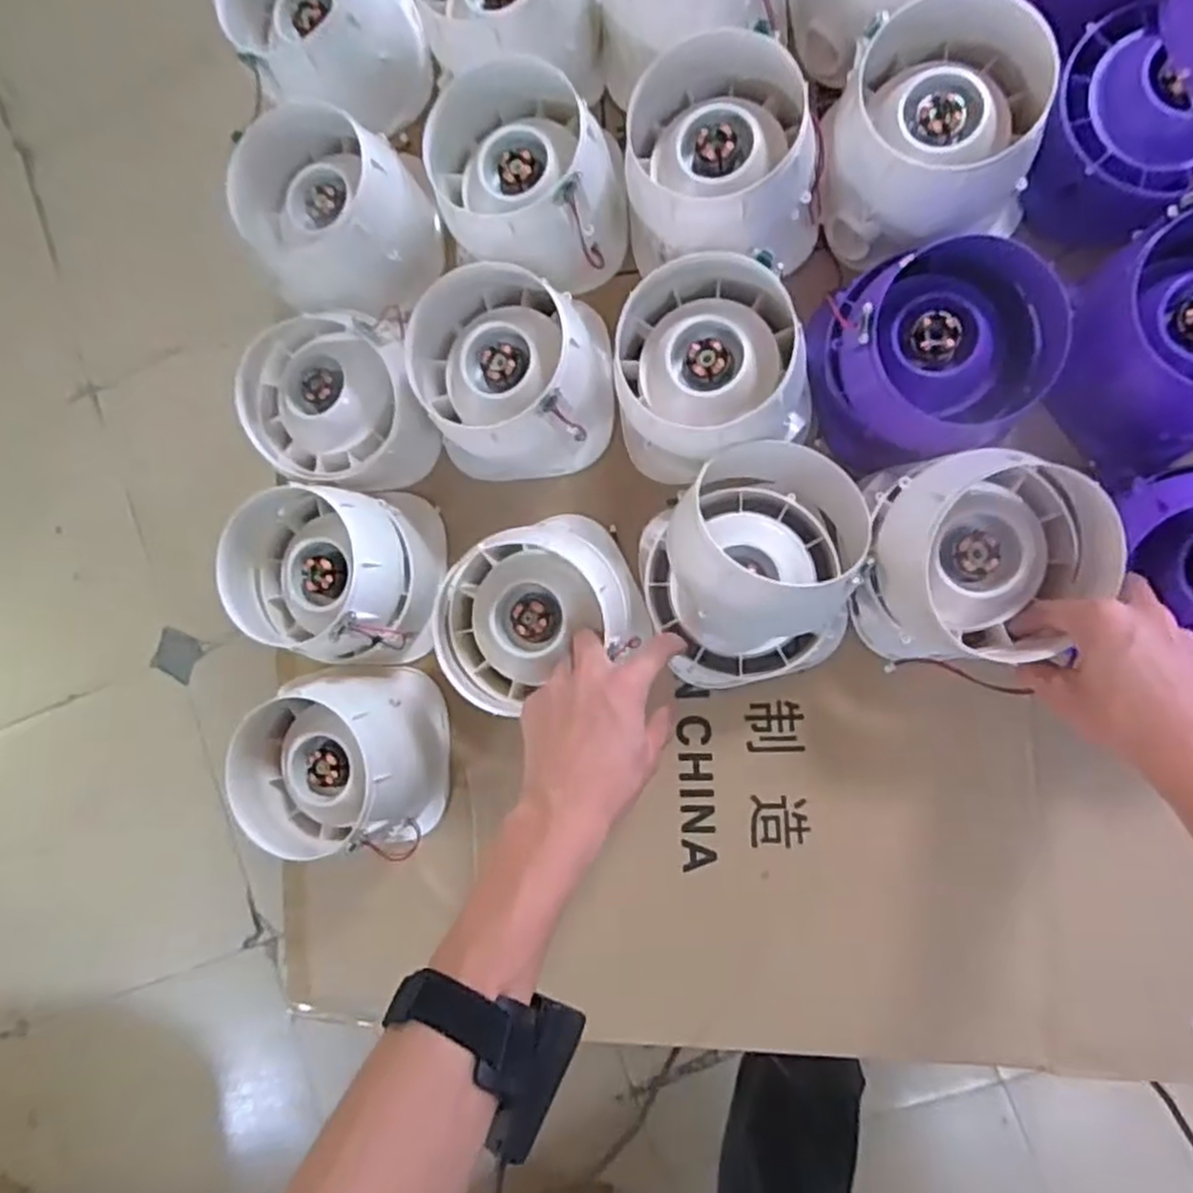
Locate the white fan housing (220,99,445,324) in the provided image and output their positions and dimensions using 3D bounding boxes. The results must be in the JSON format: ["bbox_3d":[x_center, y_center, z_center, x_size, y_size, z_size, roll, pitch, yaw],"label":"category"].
[{"bbox_3d":[-0.205,-0.290,0.590,0.148,0.089,0.125,35,93,10],"label":"white fan housing"}]

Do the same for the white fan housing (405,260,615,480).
[{"bbox_3d":[-0.062,-0.161,0.557,0.132,0.098,0.131,0,88,10],"label":"white fan housing"}]

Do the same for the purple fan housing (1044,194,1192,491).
[{"bbox_3d":[0.358,-0.157,0.485,0.136,0.120,0.132,-35,82,6],"label":"purple fan housing"}]

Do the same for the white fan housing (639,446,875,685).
[{"bbox_3d":[0.104,-0.024,0.506,0.149,0.096,0.142,0,88,10],"label":"white fan housing"}]

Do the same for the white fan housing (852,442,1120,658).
[{"bbox_3d":[0.237,-0.021,0.473,0.128,0.111,0.120,0,88,10],"label":"white fan housing"}]

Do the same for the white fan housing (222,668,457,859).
[{"bbox_3d":[-0.192,0.127,0.573,0.140,0.084,0.139,1,87,10],"label":"white fan housing"}]

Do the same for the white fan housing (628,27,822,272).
[{"bbox_3d":[0.092,-0.294,0.525,0.127,0.087,0.127,-1,87,10],"label":"white fan housing"}]

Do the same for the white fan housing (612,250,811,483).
[{"bbox_3d":[0.080,-0.155,0.521,0.130,0.080,0.134,-5,86,10],"label":"white fan housing"}]

